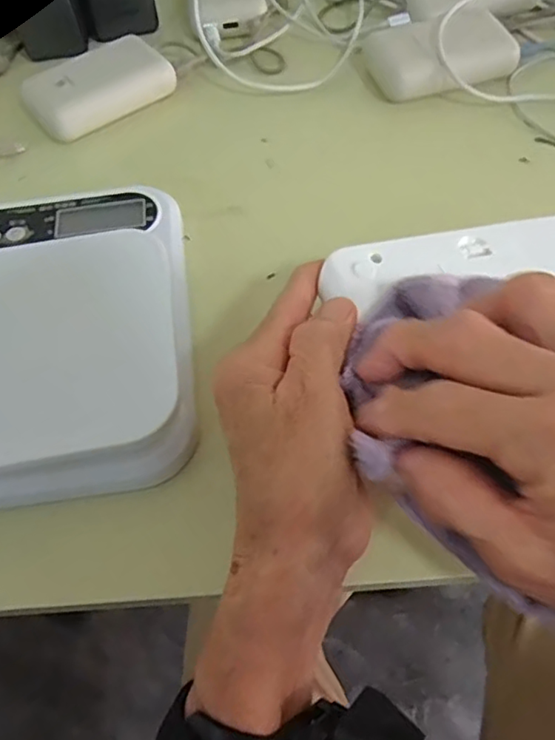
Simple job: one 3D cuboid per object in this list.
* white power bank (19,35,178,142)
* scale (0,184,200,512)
[{"bbox_3d":[-0.129,-0.206,0.427,0.100,0.029,0.049,-34,64,-14],"label":"white power bank"},{"bbox_3d":[-0.120,-0.028,0.315,0.140,0.045,0.195,-10,60,-1],"label":"scale"}]

